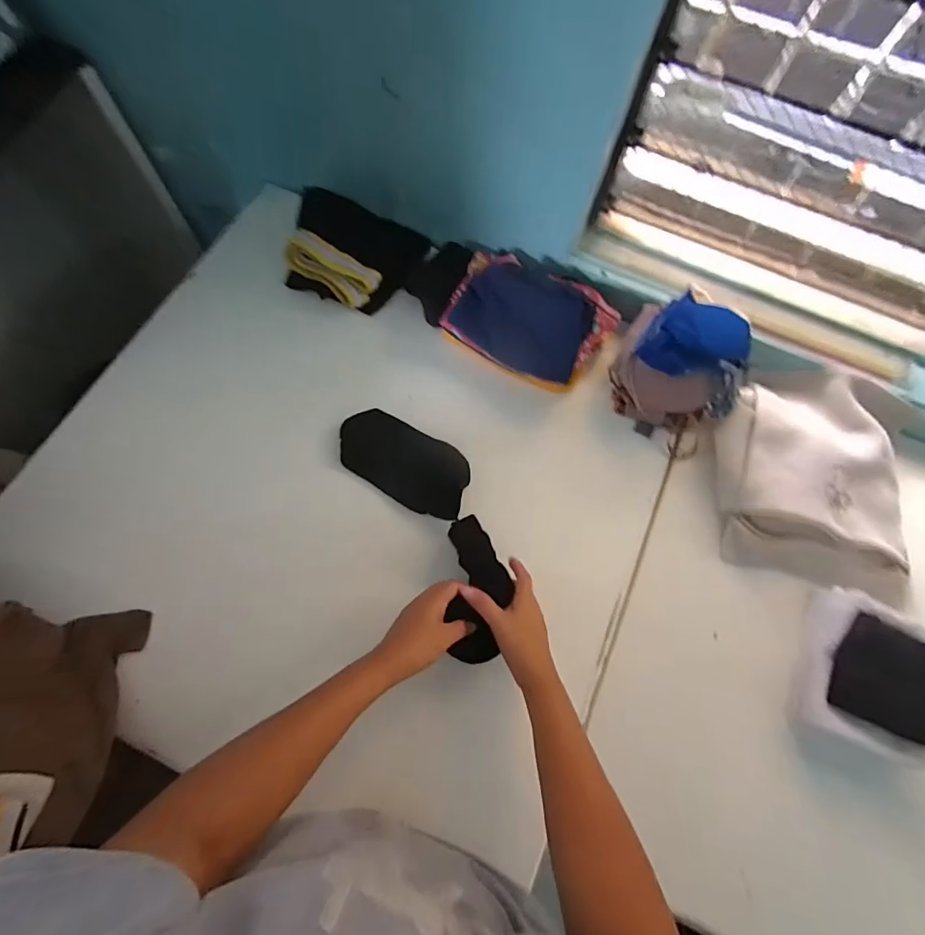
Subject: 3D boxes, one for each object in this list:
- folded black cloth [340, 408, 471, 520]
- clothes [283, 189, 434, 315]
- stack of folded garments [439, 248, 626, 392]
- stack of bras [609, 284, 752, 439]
[{"bbox_3d":[-0.079,-0.009,0.624,0.189,0.030,0.094,28,72,7],"label":"folded black cloth"},{"bbox_3d":[-0.168,-0.341,0.715,0.199,0.057,0.172,17,71,4],"label":"clothes"},{"bbox_3d":[0.095,-0.213,0.663,0.221,0.083,0.151,25,72,6],"label":"stack of folded garments"},{"bbox_3d":[0.286,-0.145,0.631,0.131,0.132,0.158,-14,72,-7],"label":"stack of bras"}]

